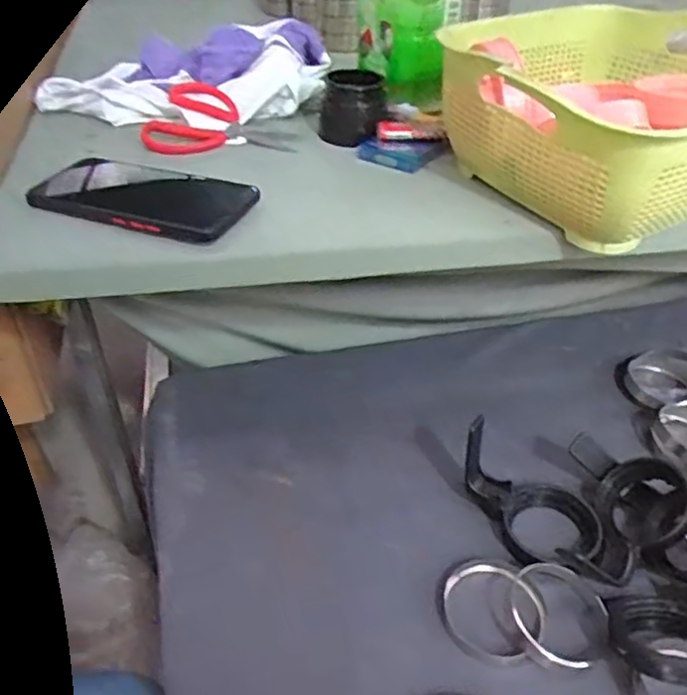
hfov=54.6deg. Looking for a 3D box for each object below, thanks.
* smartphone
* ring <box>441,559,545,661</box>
[{"bbox_3d":[-0.162,-0.122,0.537,0.171,0.008,0.093,11,42,12],"label":"smartphone"},{"bbox_3d":[0.107,0.187,0.477,0.070,0.018,0.074,0,41,0],"label":"ring"}]

